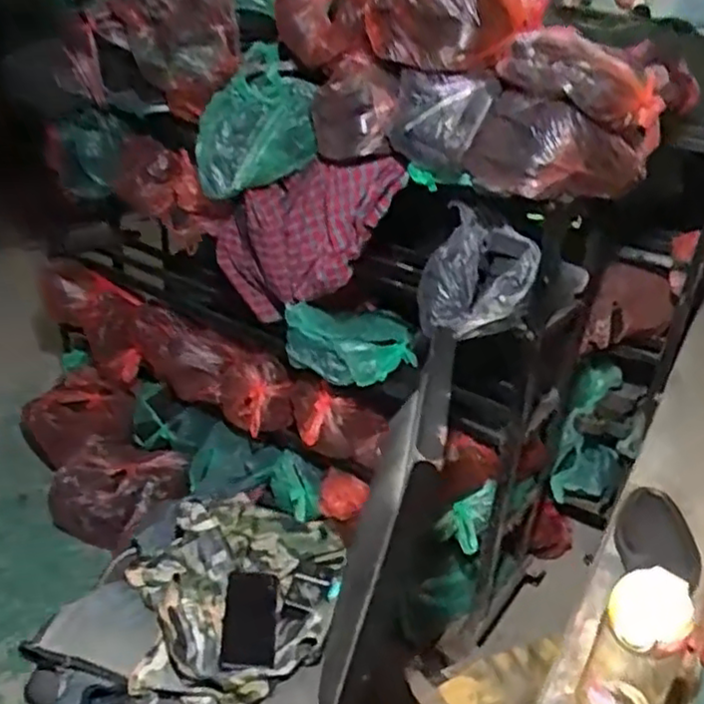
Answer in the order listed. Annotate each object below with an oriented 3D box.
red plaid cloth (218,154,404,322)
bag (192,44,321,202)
[{"bbox_3d":[-0.109,-0.221,1.372,0.129,0.238,0.558,-22,-2,-41],"label":"red plaid cloth"},{"bbox_3d":[-0.179,-0.411,1.284,0.209,0.252,0.162,-4,28,-15],"label":"bag"}]

